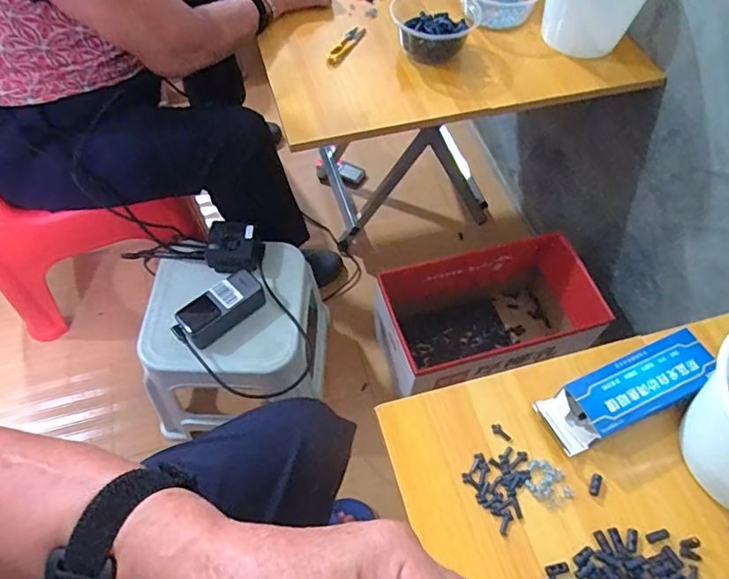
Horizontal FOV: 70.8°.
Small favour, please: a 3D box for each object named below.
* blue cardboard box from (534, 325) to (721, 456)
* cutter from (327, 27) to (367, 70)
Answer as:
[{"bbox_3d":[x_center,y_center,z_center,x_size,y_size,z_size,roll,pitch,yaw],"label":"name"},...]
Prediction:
[{"bbox_3d":[0.256,0.097,0.495,0.170,0.035,0.057,-20,61,-14],"label":"blue cardboard box"},{"bbox_3d":[-0.034,-0.386,0.821,0.029,0.017,0.107,25,61,13],"label":"cutter"}]

